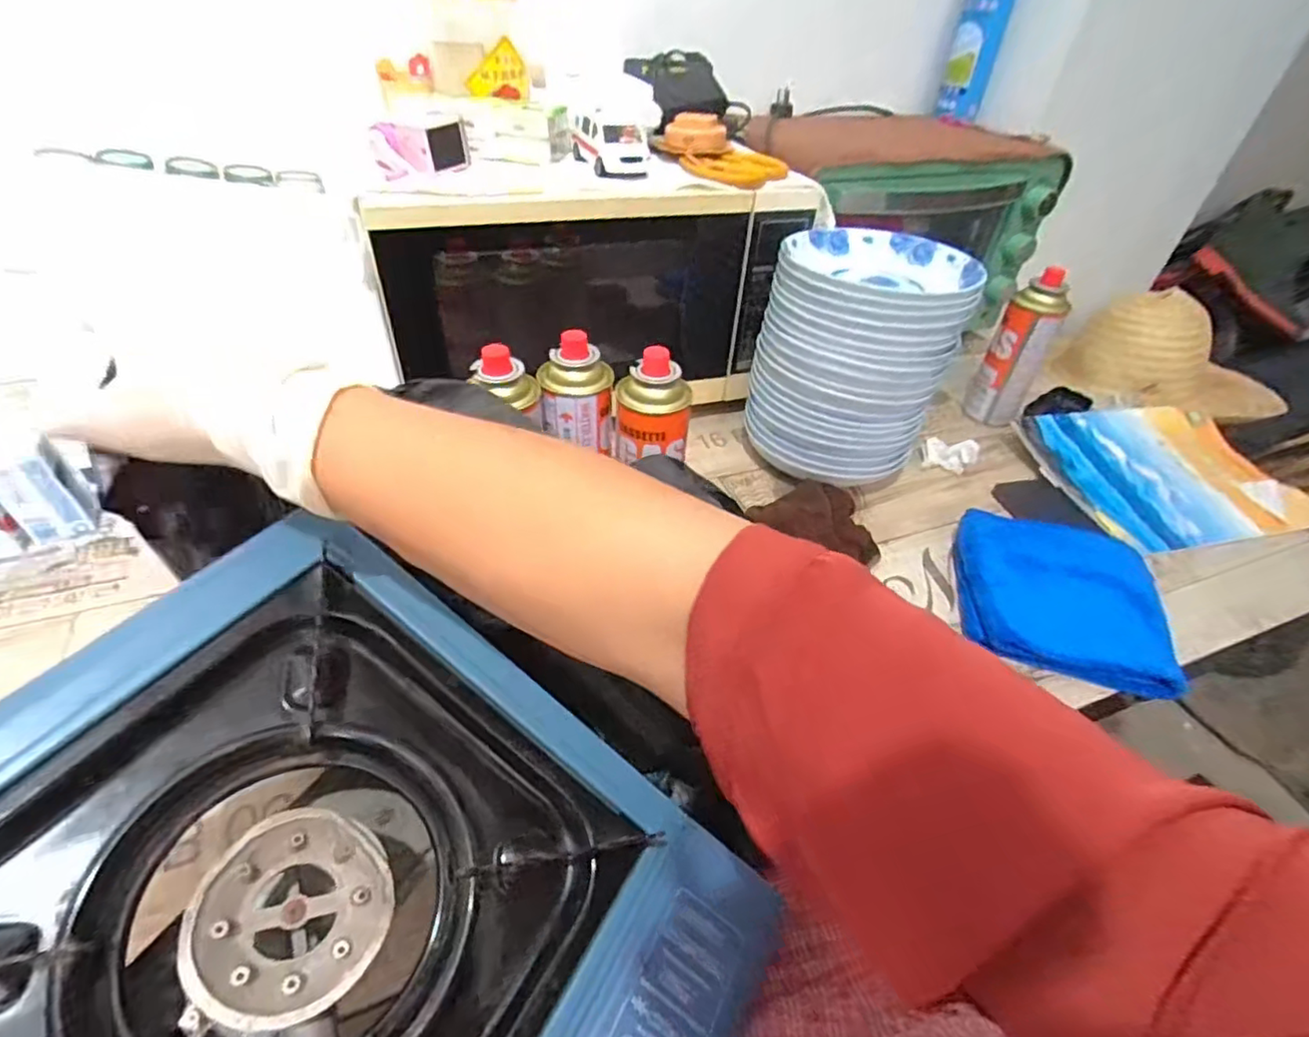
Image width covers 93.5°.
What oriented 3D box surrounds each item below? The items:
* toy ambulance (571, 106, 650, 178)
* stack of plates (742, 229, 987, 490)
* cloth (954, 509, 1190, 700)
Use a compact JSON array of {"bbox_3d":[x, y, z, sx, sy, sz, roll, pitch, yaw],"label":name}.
[{"bbox_3d":[-0.044,-0.376,0.610,0.054,0.047,0.100,-18,48,-22],"label":"toy ambulance"},{"bbox_3d":[0.217,-0.176,0.679,0.195,0.211,0.181,16,45,12],"label":"stack of plates"},{"bbox_3d":[0.375,0.066,0.575,0.166,0.033,0.172,14,45,9],"label":"cloth"}]

